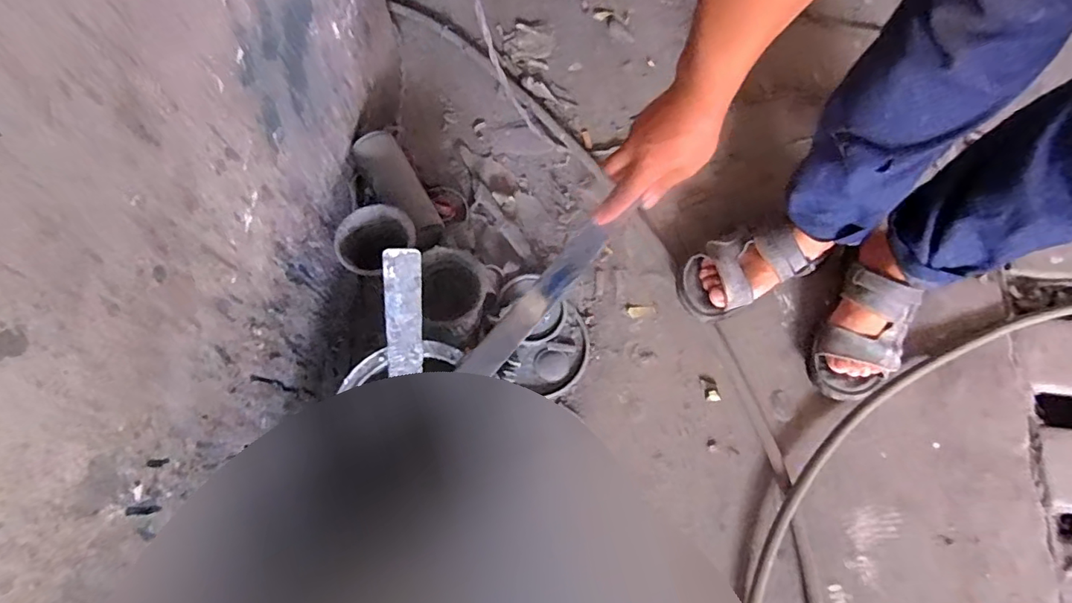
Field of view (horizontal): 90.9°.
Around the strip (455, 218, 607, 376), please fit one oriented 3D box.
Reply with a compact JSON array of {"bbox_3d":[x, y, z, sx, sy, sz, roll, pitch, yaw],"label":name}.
[{"bbox_3d":[0.001,-0.002,0.543,0.034,0.006,0.199,39,80,14],"label":"strip"}]

